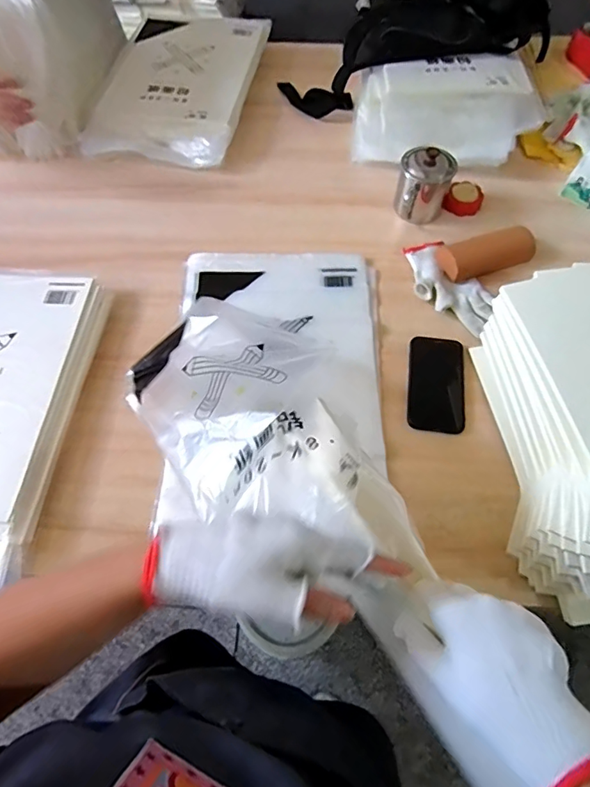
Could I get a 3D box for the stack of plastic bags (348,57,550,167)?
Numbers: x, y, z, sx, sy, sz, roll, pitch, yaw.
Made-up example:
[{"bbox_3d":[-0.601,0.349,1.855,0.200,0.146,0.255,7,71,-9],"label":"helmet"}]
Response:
[{"bbox_3d":[0.276,-0.521,0.890,0.324,0.100,0.197,11,62,6],"label":"stack of plastic bags"}]

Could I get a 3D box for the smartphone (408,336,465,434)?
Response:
[{"bbox_3d":[0.200,-0.016,0.677,0.075,0.006,0.150,7,62,4],"label":"smartphone"}]

